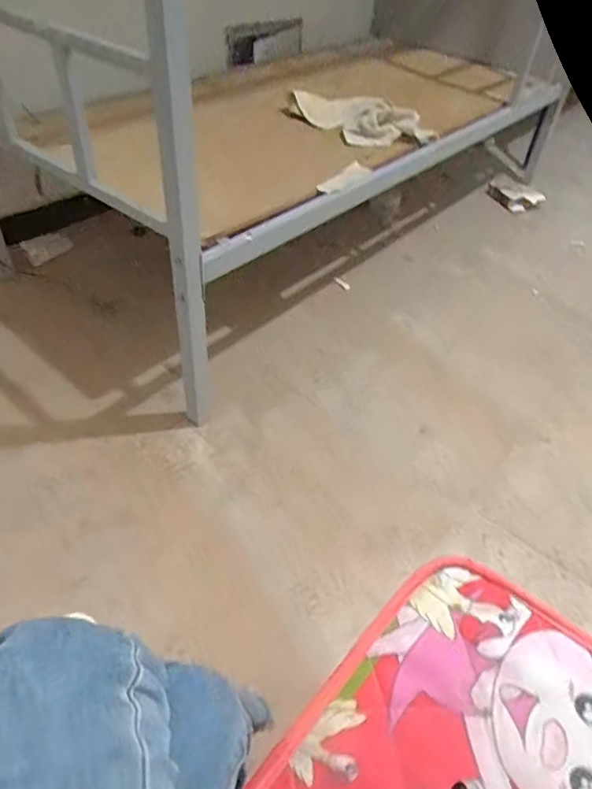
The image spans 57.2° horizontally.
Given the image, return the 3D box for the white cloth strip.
[{"bbox_3d":[0.163,-0.697,1.396,0.369,0.079,0.136,26,52,21],"label":"white cloth strip"}]

